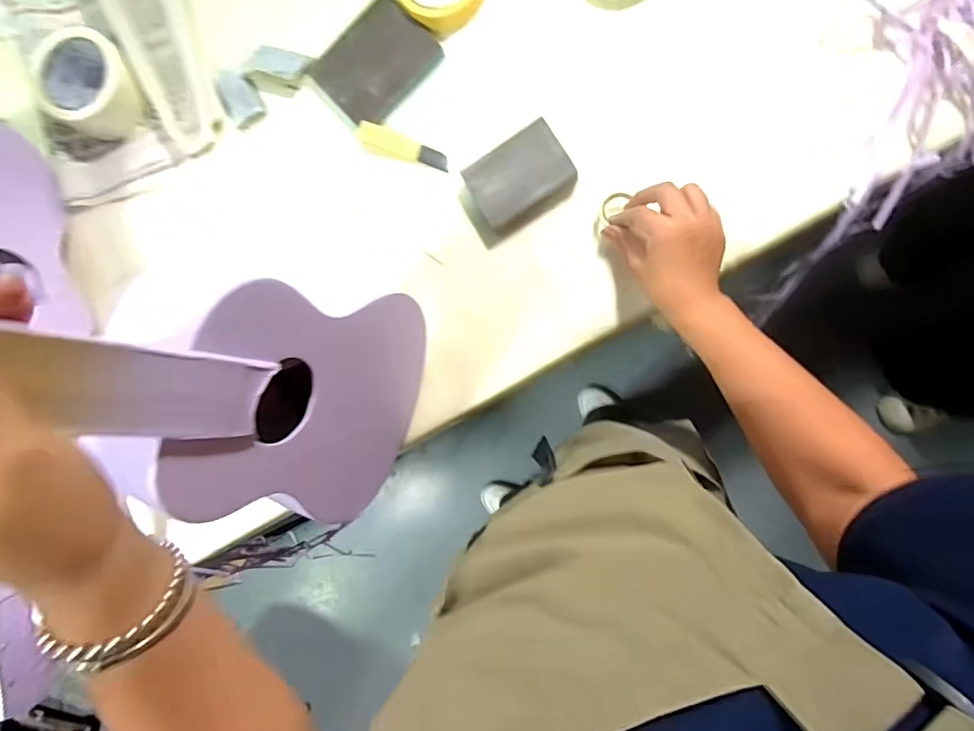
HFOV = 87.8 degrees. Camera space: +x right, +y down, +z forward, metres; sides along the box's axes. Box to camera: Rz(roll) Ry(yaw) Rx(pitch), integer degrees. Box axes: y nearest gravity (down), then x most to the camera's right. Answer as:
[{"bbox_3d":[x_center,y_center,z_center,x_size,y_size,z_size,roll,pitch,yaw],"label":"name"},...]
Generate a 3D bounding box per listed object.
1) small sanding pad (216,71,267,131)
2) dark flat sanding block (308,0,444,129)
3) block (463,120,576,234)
[{"bbox_3d":[-0.276,-0.298,0.563,0.043,0.014,0.060,-29,83,7],"label":"small sanding pad"},{"bbox_3d":[-0.116,-0.318,0.536,0.094,0.020,0.123,44,94,8],"label":"dark flat sanding block"},{"bbox_3d":[0.033,-0.184,0.501,0.094,0.033,0.073,-30,83,7],"label":"block"}]

